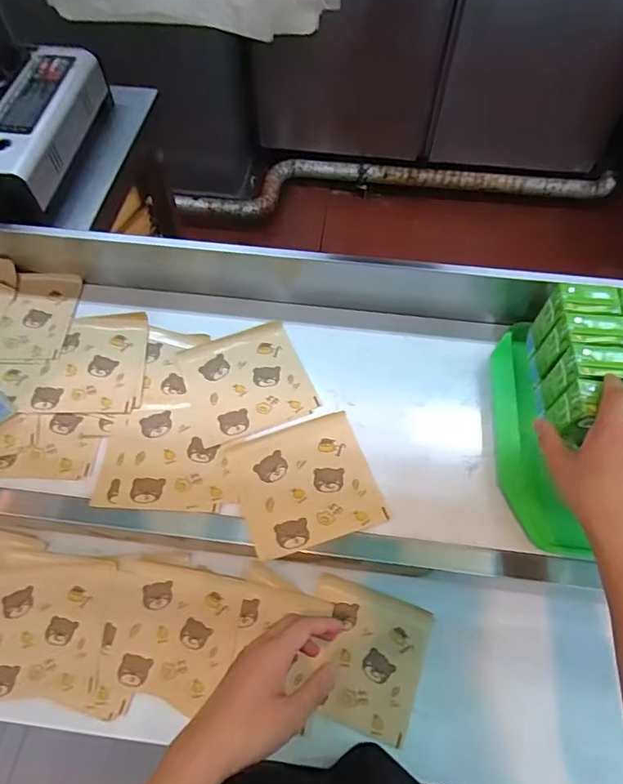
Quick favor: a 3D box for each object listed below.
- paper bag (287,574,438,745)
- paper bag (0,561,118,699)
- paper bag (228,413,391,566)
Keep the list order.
[{"bbox_3d":[0.059,0.310,0.594,0.138,0.011,0.144,18,64,8],"label":"paper bag"},{"bbox_3d":[-0.356,0.288,0.605,0.221,0.014,0.140,-3,61,-2],"label":"paper bag"},{"bbox_3d":[-0.005,0.099,0.568,0.147,0.014,0.142,-16,62,-9],"label":"paper bag"}]

